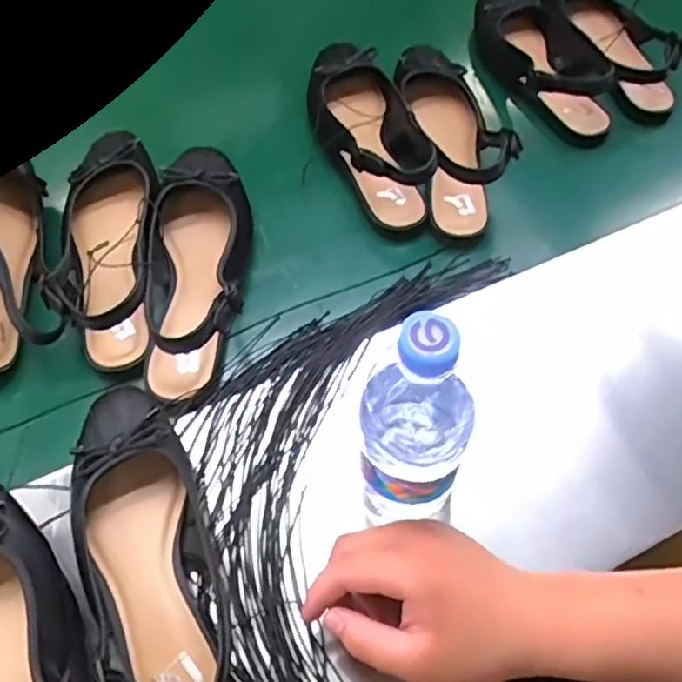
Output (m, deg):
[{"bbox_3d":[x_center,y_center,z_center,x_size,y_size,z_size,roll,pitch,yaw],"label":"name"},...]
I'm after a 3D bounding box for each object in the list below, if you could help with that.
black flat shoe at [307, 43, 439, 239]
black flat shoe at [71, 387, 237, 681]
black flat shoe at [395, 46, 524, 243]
[{"bbox_3d":[0.026,-0.231,0.675,0.093,0.075,0.274,-15,60,-9],"label":"black flat shoe"},{"bbox_3d":[-0.127,0.139,0.418,0.088,0.060,0.233,-20,61,-12],"label":"black flat shoe"},{"bbox_3d":[0.113,-0.233,0.653,0.085,0.068,0.273,-6,59,-4],"label":"black flat shoe"}]

